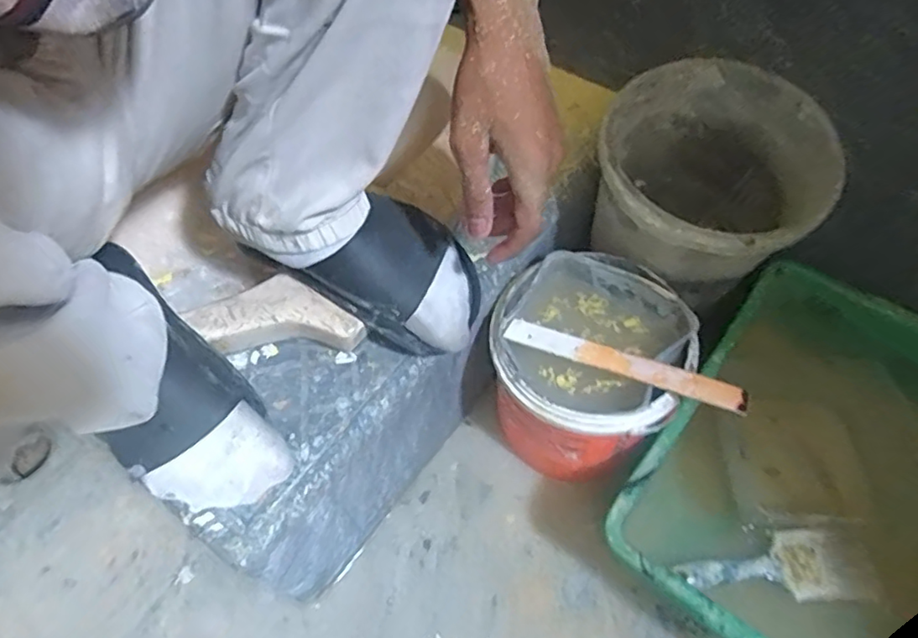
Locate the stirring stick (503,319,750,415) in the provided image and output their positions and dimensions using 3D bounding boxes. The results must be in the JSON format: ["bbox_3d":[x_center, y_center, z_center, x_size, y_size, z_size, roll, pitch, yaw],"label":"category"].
[{"bbox_3d":[0.142,0.039,0.524,0.209,0.011,0.022,18,72,19],"label":"stirring stick"}]

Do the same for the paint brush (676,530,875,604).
[{"bbox_3d":[0.307,0.240,0.585,0.182,0.015,0.064,-4,57,3],"label":"paint brush"}]

